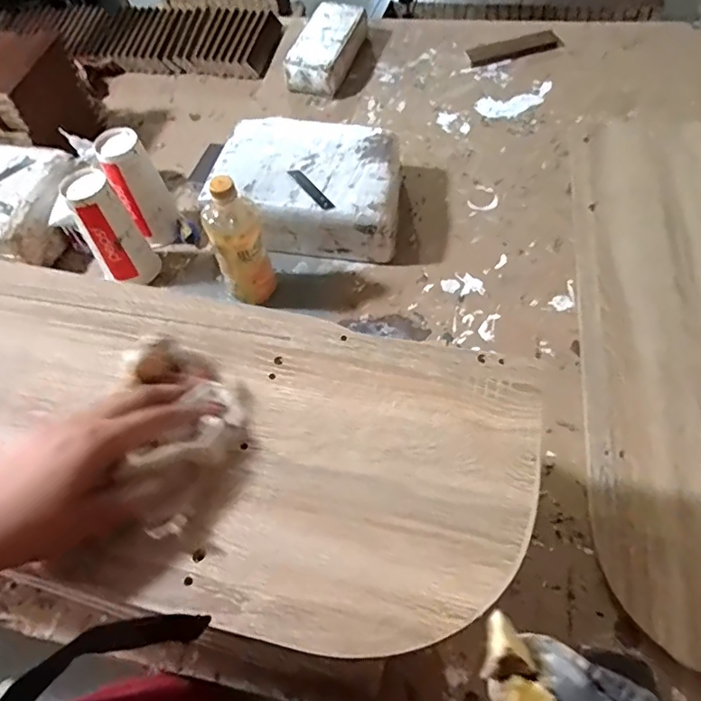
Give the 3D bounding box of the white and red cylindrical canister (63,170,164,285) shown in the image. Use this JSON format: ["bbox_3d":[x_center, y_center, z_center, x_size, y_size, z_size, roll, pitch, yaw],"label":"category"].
[{"bbox_3d":[-0.342,-0.174,0.799,0.076,0.154,0.084,-24,58,-11],"label":"white and red cylindrical canister"}]

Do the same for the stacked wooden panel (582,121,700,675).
[{"bbox_3d":[0.419,-0.034,0.683,0.240,0.022,0.771,8,57,9],"label":"stacked wooden panel"}]

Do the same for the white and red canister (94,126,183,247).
[{"bbox_3d":[-0.313,-0.244,0.835,0.073,0.160,0.072,-17,57,-7],"label":"white and red canister"}]

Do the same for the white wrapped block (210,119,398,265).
[{"bbox_3d":[-0.066,-0.250,0.838,0.284,0.096,0.202,8,57,9],"label":"white wrapped block"}]

